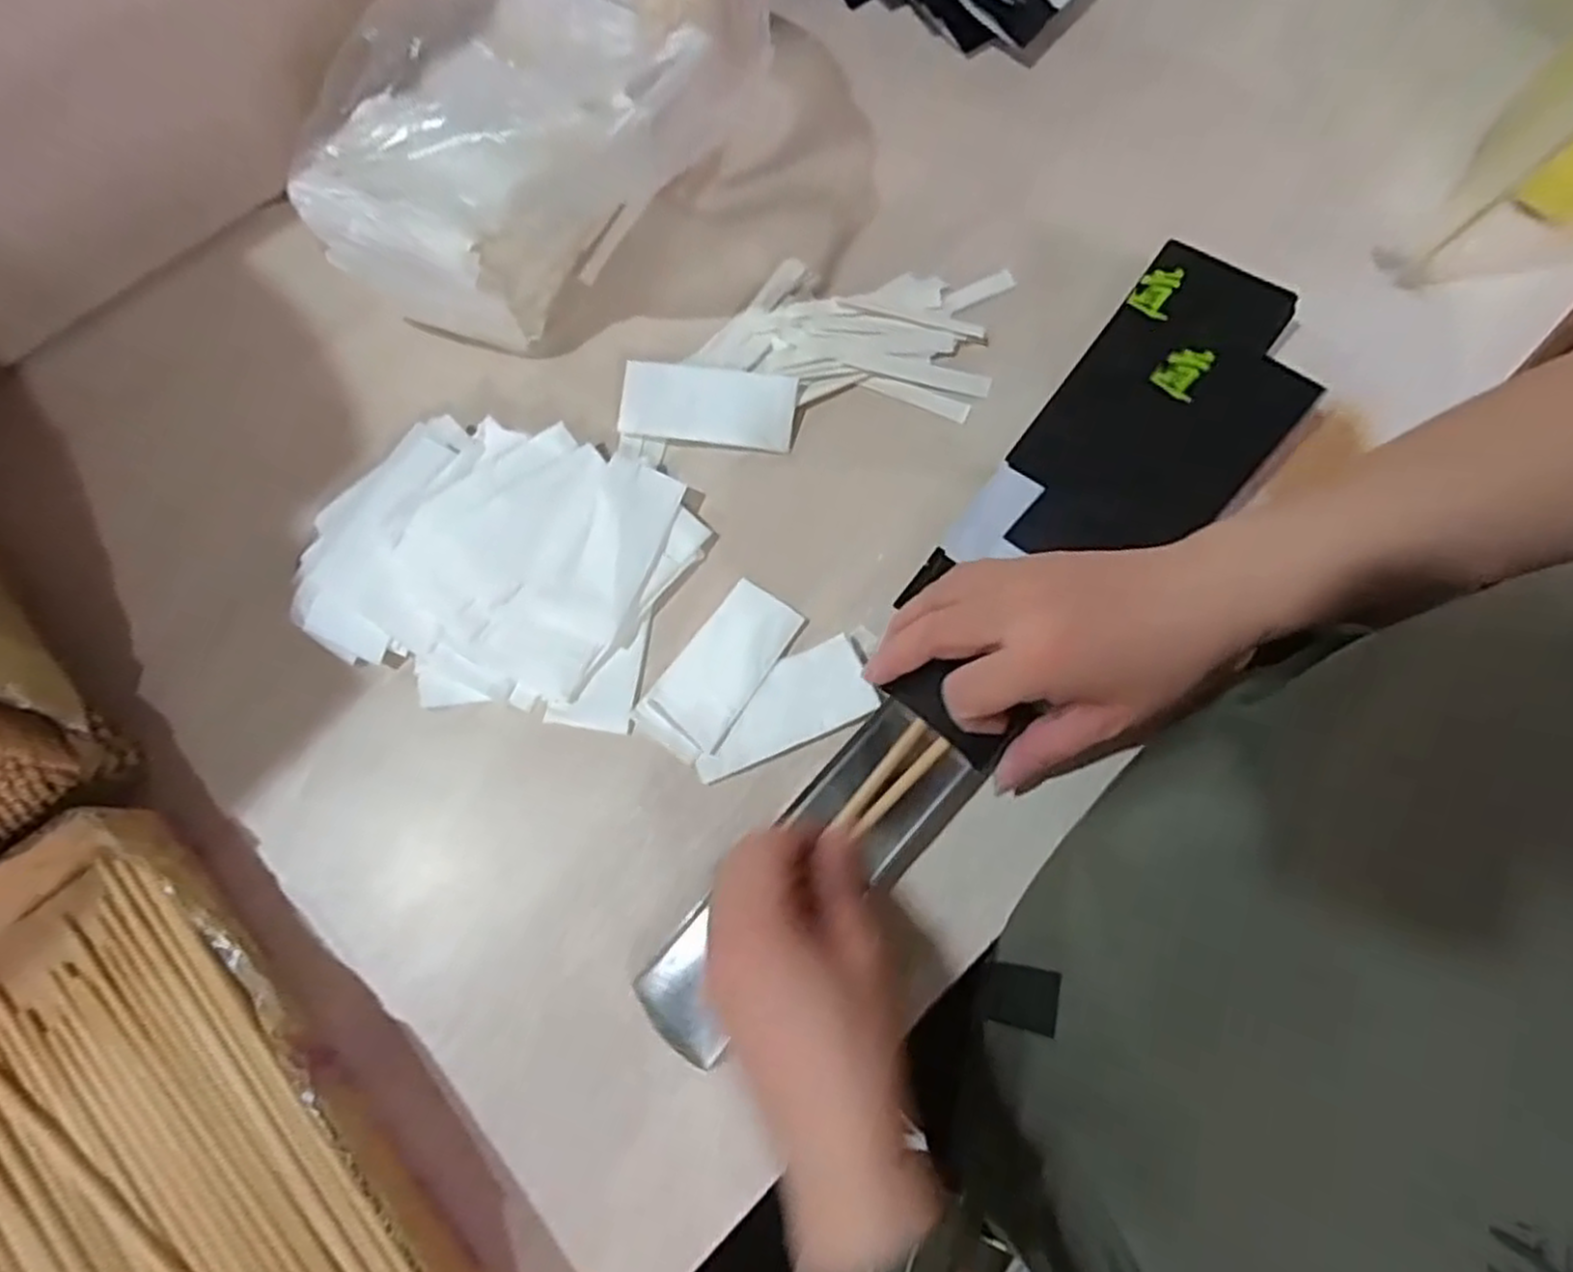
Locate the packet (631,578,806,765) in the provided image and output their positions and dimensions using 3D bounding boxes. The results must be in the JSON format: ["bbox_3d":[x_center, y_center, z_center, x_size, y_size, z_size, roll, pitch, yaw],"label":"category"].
[{"bbox_3d":[-0.034,0.019,0.410,0.045,0.015,0.095,36,79,10],"label":"packet"}]

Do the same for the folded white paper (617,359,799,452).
[{"bbox_3d":[-0.044,-0.132,0.440,0.097,0.005,0.042,6,91,-5],"label":"folded white paper"}]

